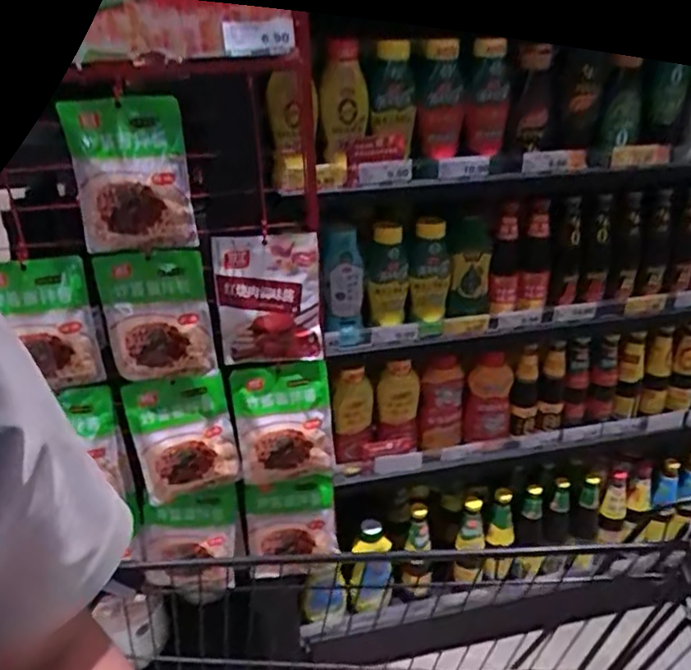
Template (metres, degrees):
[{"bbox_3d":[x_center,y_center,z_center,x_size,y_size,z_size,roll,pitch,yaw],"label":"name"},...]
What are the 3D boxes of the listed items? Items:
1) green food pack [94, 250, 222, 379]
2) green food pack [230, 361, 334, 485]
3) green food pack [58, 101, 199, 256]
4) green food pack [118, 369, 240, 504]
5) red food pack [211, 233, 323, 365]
[{"bbox_3d":[-0.281,-0.027,0.957,0.154,0.200,0.034,-5,26,-7],"label":"green food pack"},{"bbox_3d":[-0.104,0.151,1.071,0.155,0.202,0.050,-3,26,-3],"label":"green food pack"},{"bbox_3d":[-0.286,-0.208,0.857,0.152,0.195,0.026,-1,26,1],"label":"green food pack"},{"bbox_3d":[-0.263,0.166,1.043,0.158,0.199,0.049,-6,26,-10],"label":"green food pack"},{"bbox_3d":[-0.118,-0.050,0.987,0.156,0.204,0.037,-1,26,0],"label":"red food pack"}]

